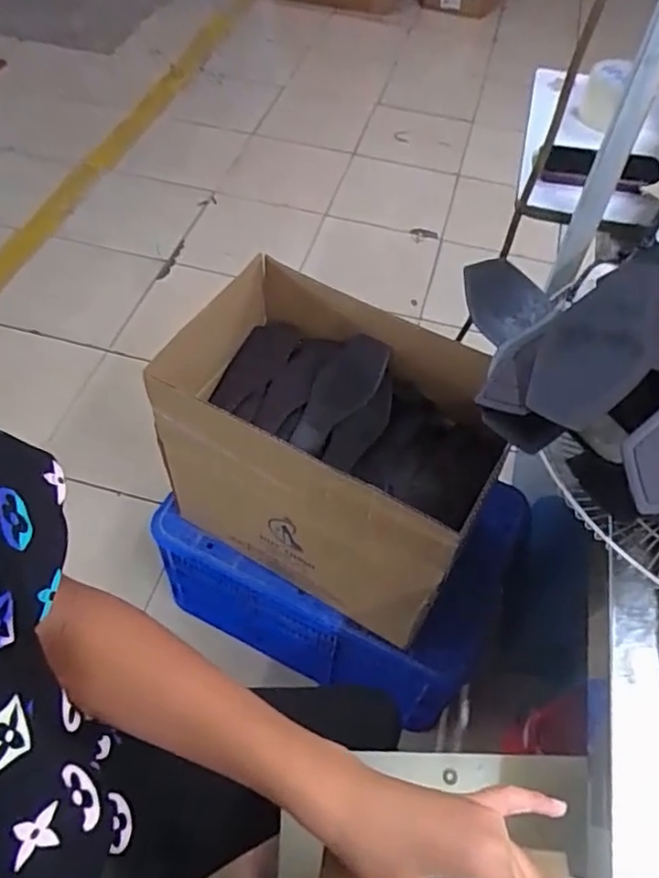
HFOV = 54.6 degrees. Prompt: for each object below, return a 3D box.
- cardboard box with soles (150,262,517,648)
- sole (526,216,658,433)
[{"bbox_3d":[0.011,0.015,0.977,0.453,0.352,0.307,28,57,16],"label":"cardboard box with soles"},{"bbox_3d":[0.238,-0.114,0.517,0.091,0.030,0.244,25,71,47],"label":"sole"}]

